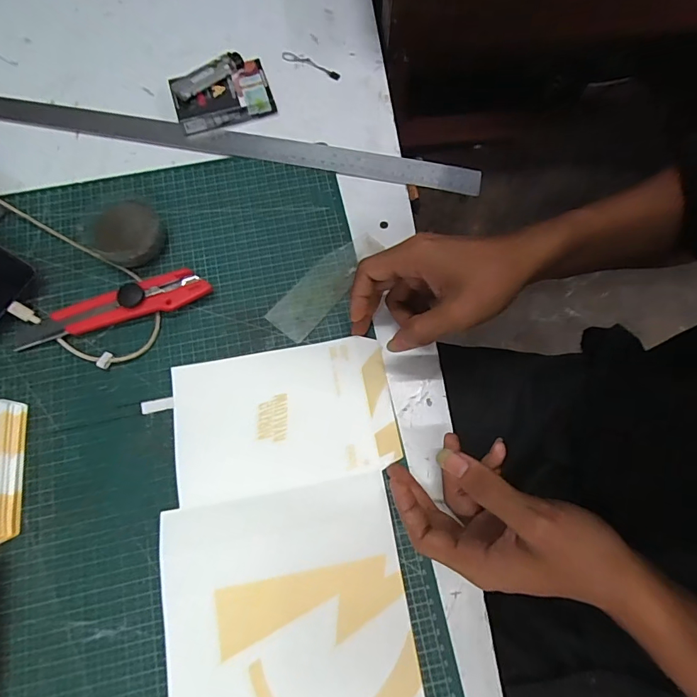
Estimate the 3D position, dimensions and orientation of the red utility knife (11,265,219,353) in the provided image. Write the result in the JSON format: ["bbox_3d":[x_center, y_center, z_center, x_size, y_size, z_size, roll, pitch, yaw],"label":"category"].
[{"bbox_3d":[-0.203,-0.034,0.367,0.165,0.019,0.033,-18,73,-6],"label":"red utility knife"}]

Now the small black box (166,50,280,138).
[{"bbox_3d":[-0.131,-0.262,0.435,0.095,0.024,0.070,-18,73,-6],"label":"small black box"}]

